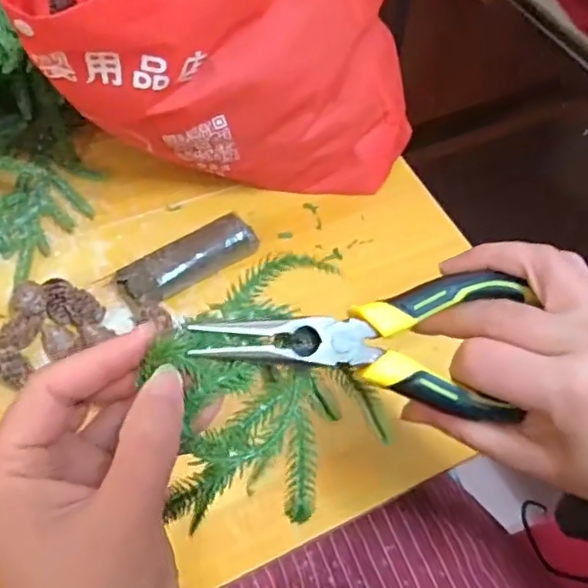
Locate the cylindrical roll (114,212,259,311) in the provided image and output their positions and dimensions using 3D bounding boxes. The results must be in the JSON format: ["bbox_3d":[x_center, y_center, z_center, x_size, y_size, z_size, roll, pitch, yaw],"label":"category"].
[{"bbox_3d":[-0.082,-0.025,0.478,0.113,0.027,0.039,-30,65,-21],"label":"cylindrical roll"}]

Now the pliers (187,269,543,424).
[{"bbox_3d":[0.031,0.021,0.239,0.134,0.023,0.058,-1,57,-13],"label":"pliers"}]

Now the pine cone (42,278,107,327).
[{"bbox_3d":[-0.166,0.008,0.446,0.051,0.021,0.028,30,60,14],"label":"pine cone"}]

